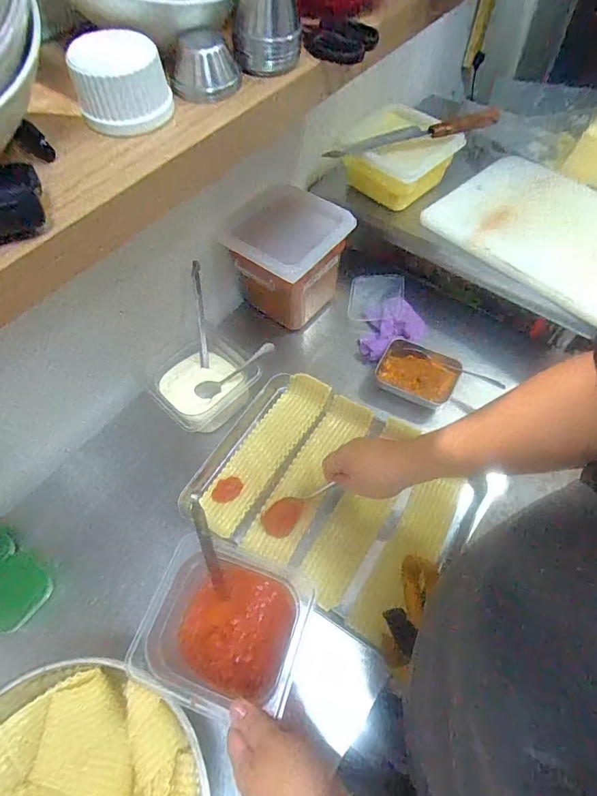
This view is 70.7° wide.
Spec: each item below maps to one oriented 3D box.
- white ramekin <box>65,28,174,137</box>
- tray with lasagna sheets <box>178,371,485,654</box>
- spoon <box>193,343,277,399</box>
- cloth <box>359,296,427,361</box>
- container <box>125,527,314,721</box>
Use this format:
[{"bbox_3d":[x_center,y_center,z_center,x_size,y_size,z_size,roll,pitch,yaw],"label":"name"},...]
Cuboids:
[{"bbox_3d":[-0.142,-0.256,0.340,0.068,0.053,0.061,-5,59,1],"label":"white ramekin"},{"bbox_3d":[0.052,0.140,0.681,0.398,0.058,0.322,27,65,19],"label":"tray with lasagna sheets"},{"bbox_3d":[-0.109,-0.046,0.723,0.157,0.022,0.021,-33,61,2],"label":"spoon"},{"bbox_3d":[0.175,-0.138,0.822,0.140,0.039,0.116,-22,60,-9],"label":"cloth"},{"bbox_3d":[-0.092,0.273,0.527,0.192,0.121,0.170,13,61,12],"label":"container"}]

